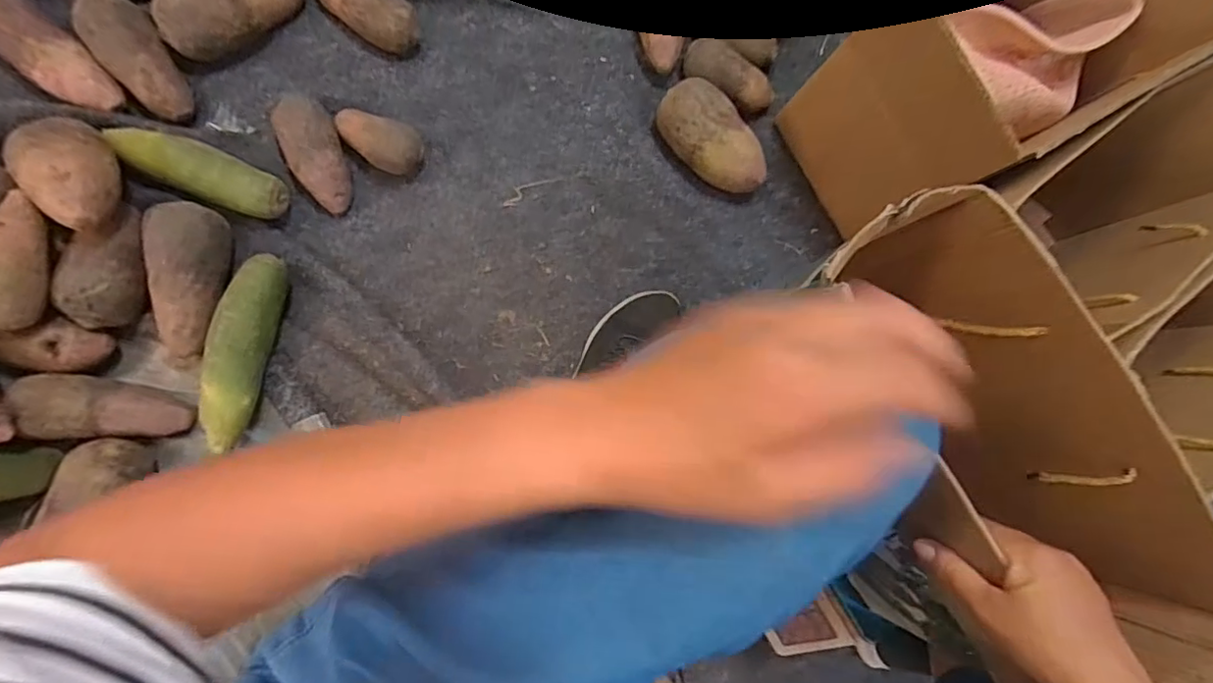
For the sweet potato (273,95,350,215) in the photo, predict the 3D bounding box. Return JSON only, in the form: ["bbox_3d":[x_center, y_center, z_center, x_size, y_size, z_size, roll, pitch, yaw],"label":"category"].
[{"bbox_3d":[-0.339,-0.221,0.650,0.062,0.054,0.144,-25,87,-10],"label":"sweet potato"}]

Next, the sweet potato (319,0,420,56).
[{"bbox_3d":[-0.289,-0.407,0.690,0.126,0.055,0.070,39,80,-2],"label":"sweet potato"}]

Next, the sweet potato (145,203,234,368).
[{"bbox_3d":[-0.449,-0.061,0.603,0.071,0.068,0.170,-2,84,-8],"label":"sweet potato"}]

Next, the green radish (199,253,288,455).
[{"bbox_3d":[-0.396,0.009,0.600,0.052,0.050,0.207,14,82,-6],"label":"green radish"}]

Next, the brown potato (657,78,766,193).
[{"bbox_3d":[0.138,-0.256,0.718,0.162,0.069,0.080,40,80,-2],"label":"brown potato"}]

